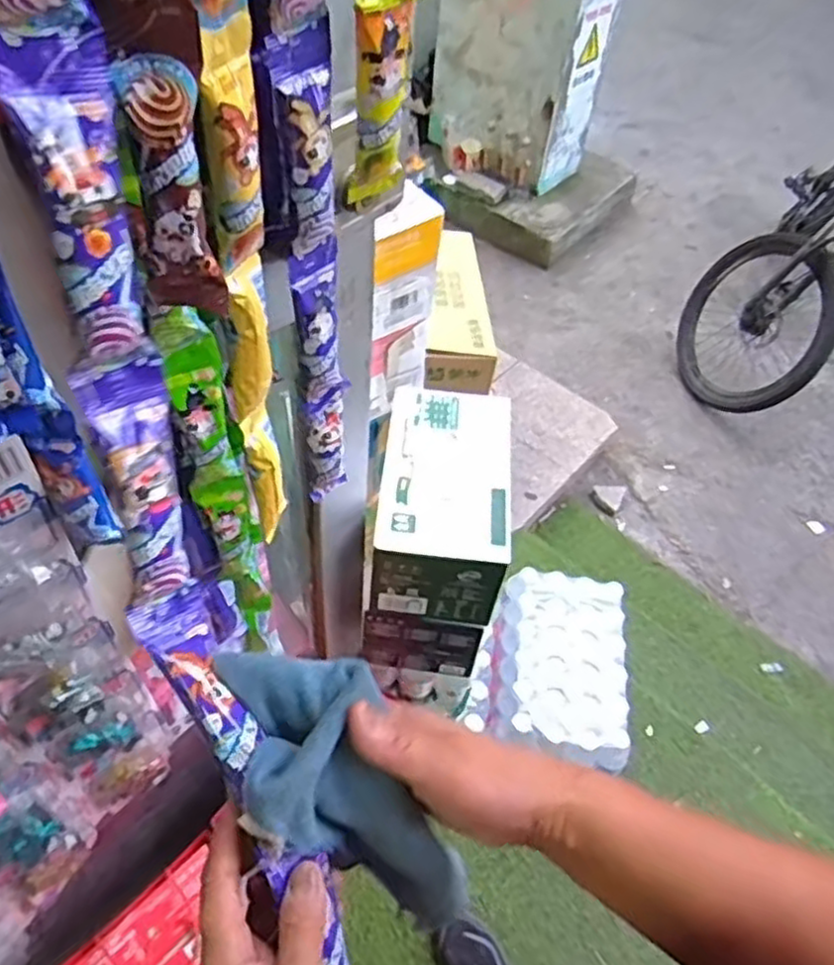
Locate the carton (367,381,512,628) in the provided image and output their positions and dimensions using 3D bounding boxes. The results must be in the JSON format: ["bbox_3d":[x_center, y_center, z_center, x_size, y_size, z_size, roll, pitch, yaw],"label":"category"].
[{"bbox_3d":[0.036,0.023,0.966,0.162,0.141,0.283,6,51,0],"label":"carton"}]

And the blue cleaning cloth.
[{"bbox_3d":[-0.033,0.172,0.385,0.061,0.198,0.086,1,38,47],"label":"blue cleaning cloth"}]

